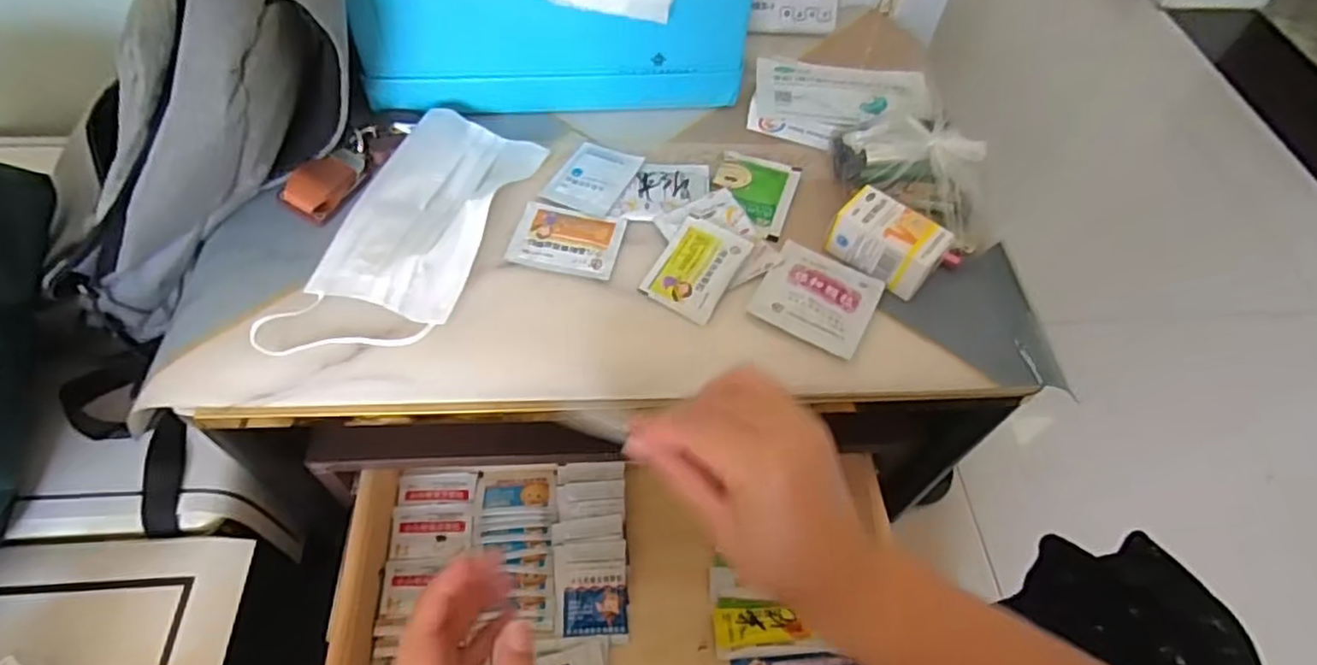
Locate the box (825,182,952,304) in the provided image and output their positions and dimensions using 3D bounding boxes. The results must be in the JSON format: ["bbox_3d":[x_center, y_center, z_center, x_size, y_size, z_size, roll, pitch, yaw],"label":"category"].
[{"bbox_3d":[0.150,-0.059,0.430,0.066,0.032,0.038,39,62,20],"label":"box"}]

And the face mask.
[{"bbox_3d":[-0.152,-0.068,0.422,0.084,0.023,0.205,16,57,6],"label":"face mask"}]

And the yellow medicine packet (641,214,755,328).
[{"bbox_3d":[0.024,-0.043,0.423,0.049,0.006,0.069,28,59,13],"label":"yellow medicine packet"}]

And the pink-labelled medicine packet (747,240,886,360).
[{"bbox_3d":[0.101,-0.023,0.420,0.069,0.004,0.071,28,59,14],"label":"pink-labelled medicine packet"}]

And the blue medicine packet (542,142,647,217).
[{"bbox_3d":[-0.045,-0.111,0.470,0.052,0.006,0.067,22,58,10],"label":"blue medicine packet"}]

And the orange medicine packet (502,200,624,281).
[{"bbox_3d":[-0.060,-0.063,0.434,0.069,0.004,0.051,11,56,3],"label":"orange medicine packet"}]

